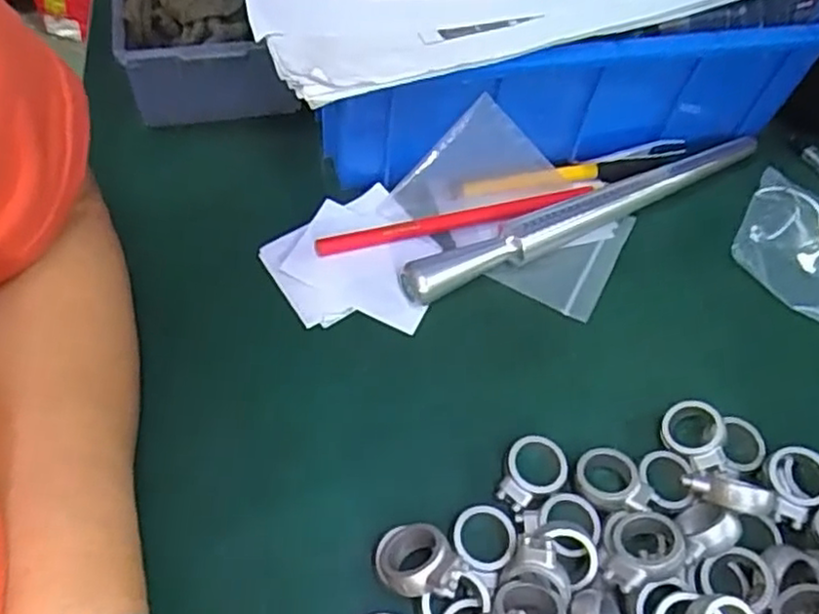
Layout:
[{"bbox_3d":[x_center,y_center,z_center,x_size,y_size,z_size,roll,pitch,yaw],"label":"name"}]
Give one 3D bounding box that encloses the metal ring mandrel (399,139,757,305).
[{"bbox_3d":[0.099,-0.051,0.364,0.227,0.019,0.018,-23,62,-17],"label":"metal ring mandrel"}]

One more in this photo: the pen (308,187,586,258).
[{"bbox_3d":[0.023,-0.048,0.355,0.144,0.014,0.012,-11,59,-10],"label":"pen"}]

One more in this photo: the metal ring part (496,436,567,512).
[{"bbox_3d":[0.052,0.070,0.289,0.024,0.006,0.034,33,61,17],"label":"metal ring part"}]

